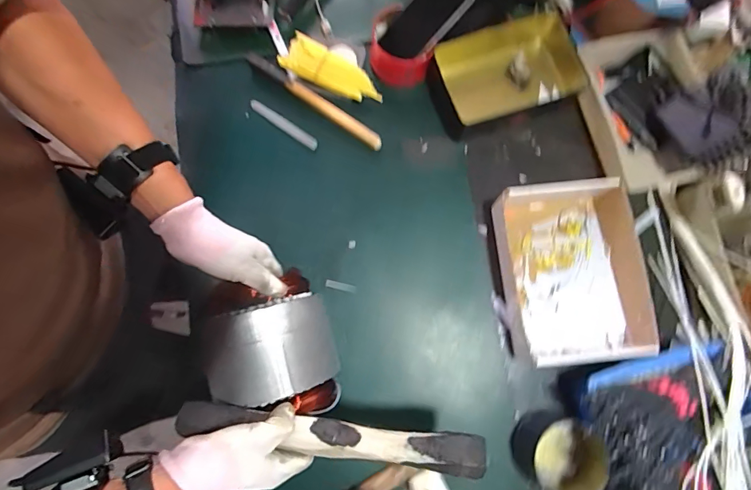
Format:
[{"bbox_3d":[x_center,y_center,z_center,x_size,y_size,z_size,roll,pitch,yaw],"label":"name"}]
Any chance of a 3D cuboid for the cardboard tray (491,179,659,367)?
[{"bbox_3d":[0.279,0.038,0.614,0.190,0.072,0.253,-3,79,-1],"label":"cardboard tray"}]

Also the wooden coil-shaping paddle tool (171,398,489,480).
[{"bbox_3d":[-0.047,0.200,0.440,0.317,0.023,0.038,8,79,2],"label":"wooden coil-shaping paddle tool"}]

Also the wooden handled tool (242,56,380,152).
[{"bbox_3d":[-0.103,-0.239,0.698,0.268,0.014,0.021,35,80,6],"label":"wooden handled tool"}]

